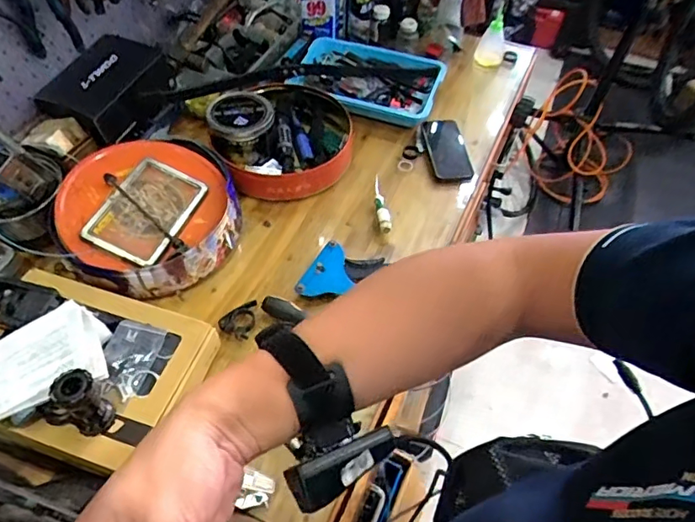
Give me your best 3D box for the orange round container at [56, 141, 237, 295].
[{"bbox_3d":[-0.325,-0.090,0.865,0.274,0.116,0.271,1,52,-1],"label":"orange round container"}]

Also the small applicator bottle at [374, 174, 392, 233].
[{"bbox_3d":[0.063,-0.106,0.970,0.025,0.023,0.135,-3,52,-4],"label":"small applicator bottle"}]

